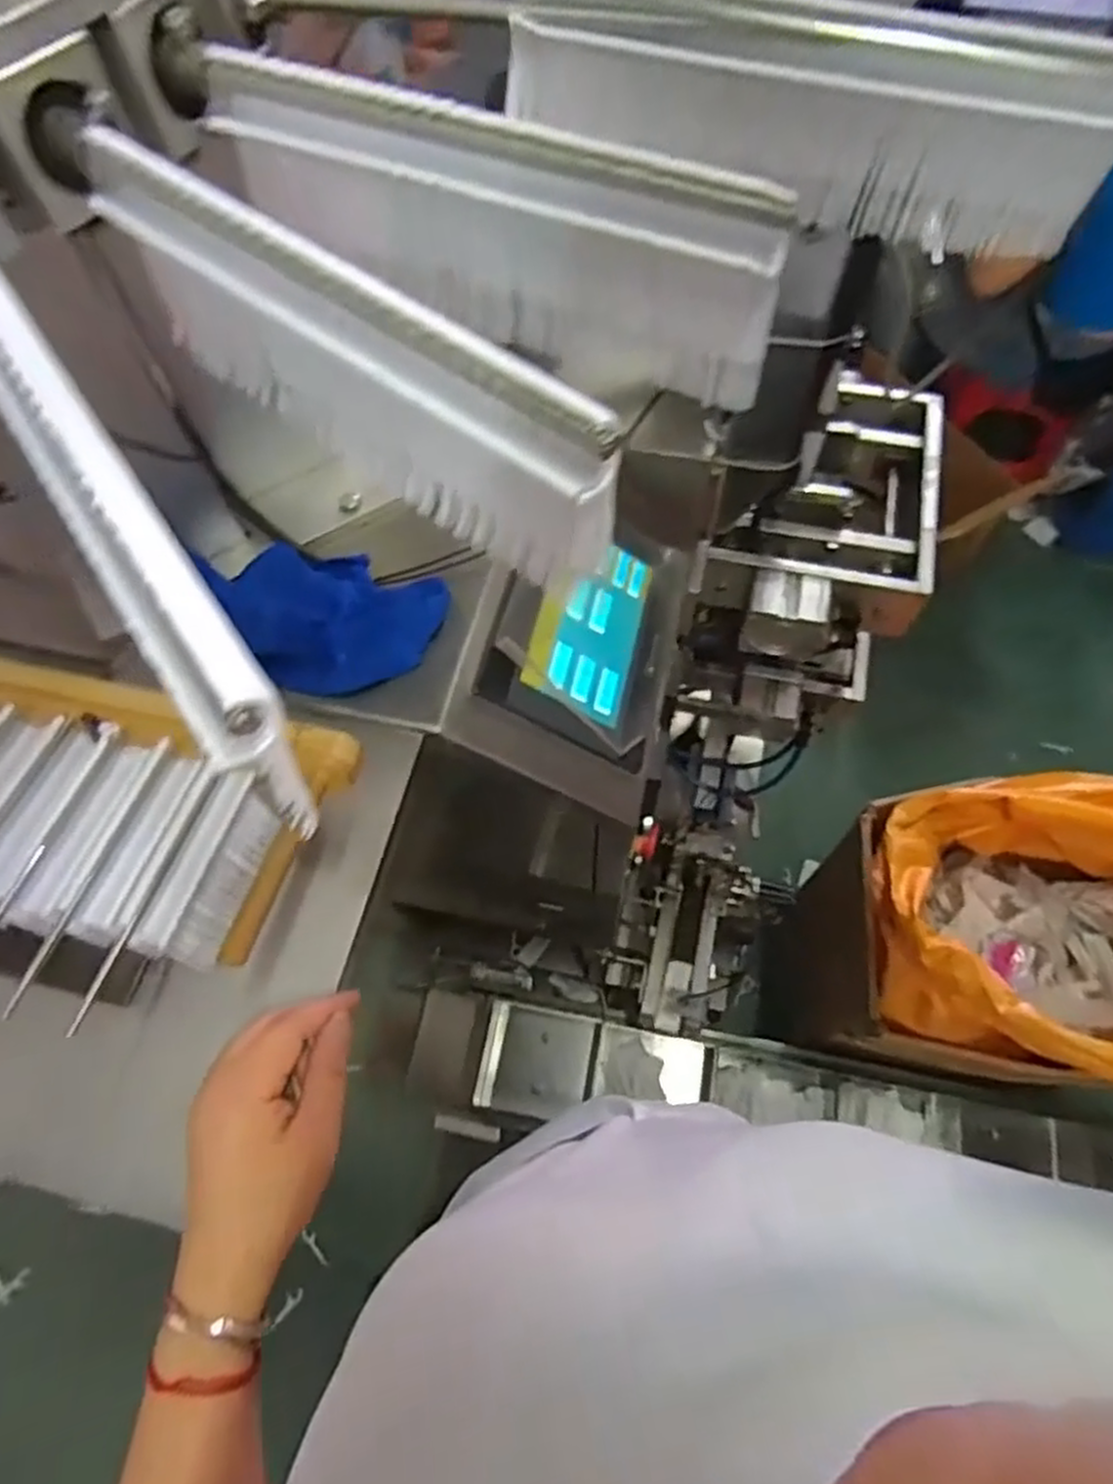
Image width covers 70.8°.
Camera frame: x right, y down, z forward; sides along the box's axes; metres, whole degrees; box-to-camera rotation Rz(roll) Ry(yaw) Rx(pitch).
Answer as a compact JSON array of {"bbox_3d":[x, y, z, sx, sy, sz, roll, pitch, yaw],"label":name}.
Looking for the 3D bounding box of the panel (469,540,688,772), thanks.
[{"bbox_3d":[0.026,-0.087,0.605,0.154,0.022,0.185,25,66,-27],"label":"panel"}]

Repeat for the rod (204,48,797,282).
[{"bbox_3d":[-0.025,-0.182,0.283,0.209,0.075,0.015,22,67,12],"label":"rod"}]

